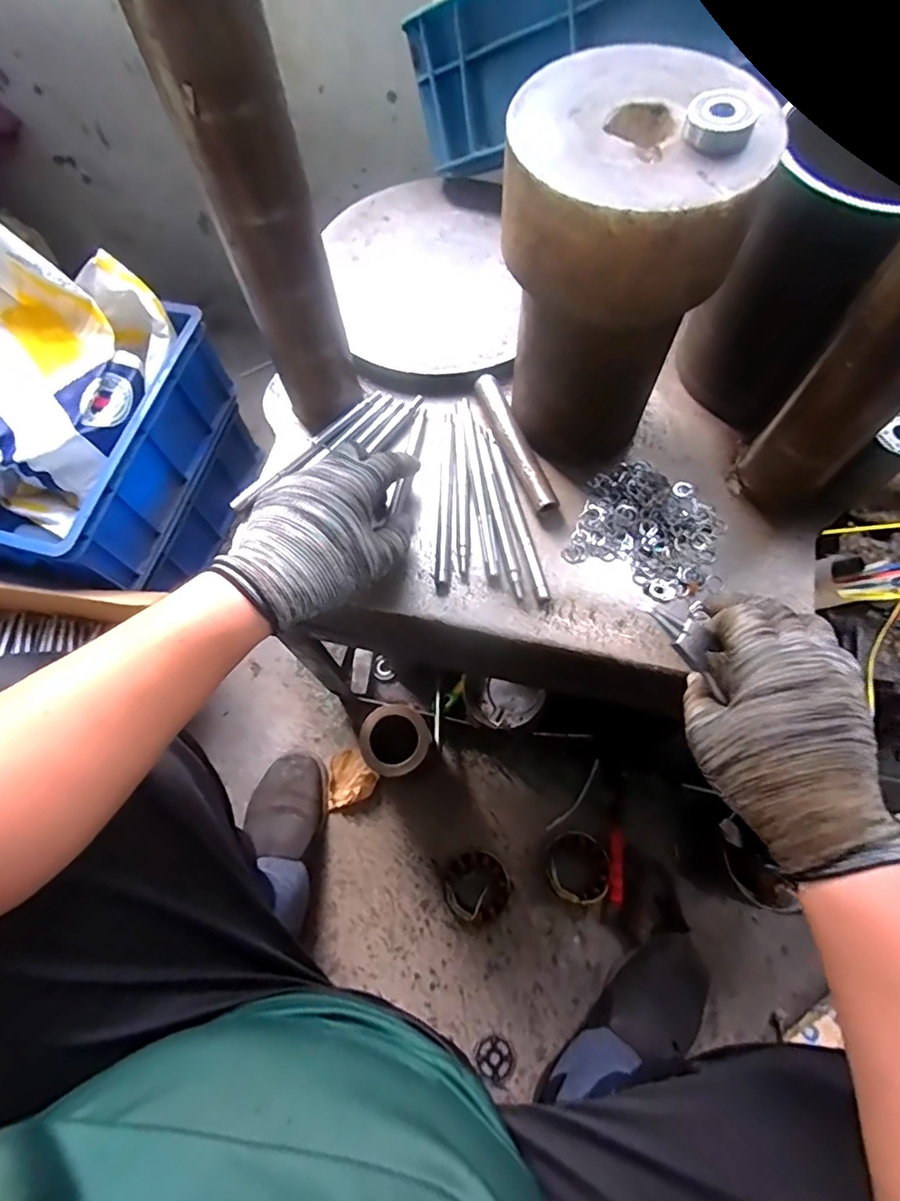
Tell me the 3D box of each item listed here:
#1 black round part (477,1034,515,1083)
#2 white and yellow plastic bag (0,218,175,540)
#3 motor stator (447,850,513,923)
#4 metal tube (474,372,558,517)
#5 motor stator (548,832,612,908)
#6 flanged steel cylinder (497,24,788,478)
[{"bbox_3d":[0.056,0.563,0.693,0.044,0.009,0.046,-1,68,2],"label":"black round part"},{"bbox_3d":[-0.545,-0.320,0.742,0.291,0.240,0.320,41,75,16],"label":"white and yellow plastic bag"},{"bbox_3d":[0.037,0.380,0.751,0.082,0.039,0.083,-1,68,2],"label":"motor stator"},{"bbox_3d":[0.054,-0.133,0.475,0.022,0.016,0.137,-21,69,-6],"label":"metal tube"},{"bbox_3d":[0.168,0.353,0.744,0.079,0.044,0.086,-1,68,2],"label":"motor stator"},{"bbox_3d":[0.107,-0.215,0.404,0.137,0.225,0.139,2,68,3],"label":"flanged steel cylinder"}]

